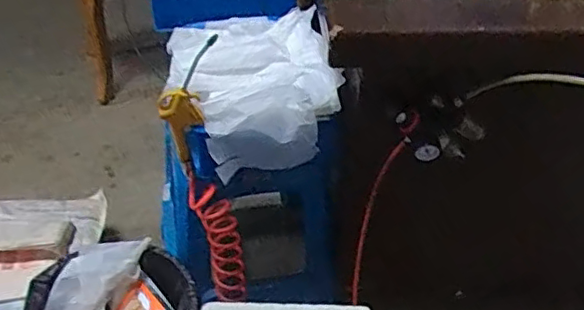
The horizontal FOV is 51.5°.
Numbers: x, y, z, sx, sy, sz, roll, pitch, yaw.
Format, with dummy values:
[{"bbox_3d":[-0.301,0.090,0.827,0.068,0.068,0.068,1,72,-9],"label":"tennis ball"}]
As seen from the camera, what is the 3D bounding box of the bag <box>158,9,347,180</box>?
[{"bbox_3d":[-0.049,-0.084,0.912,0.242,0.260,0.071,-13,42,-16],"label":"bag"}]

